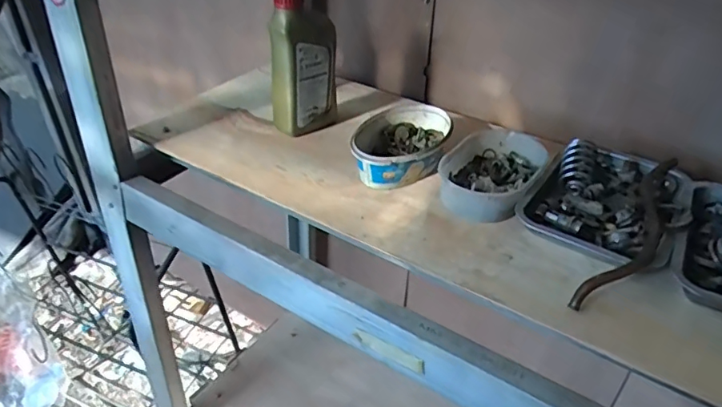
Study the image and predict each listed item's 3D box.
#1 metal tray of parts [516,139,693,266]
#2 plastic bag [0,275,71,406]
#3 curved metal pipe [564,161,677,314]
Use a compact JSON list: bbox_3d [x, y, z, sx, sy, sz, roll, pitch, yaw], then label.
[{"bbox_3d":[0.343,-0.008,0.738,0.185,0.048,0.227,26,44,32],"label":"metal tray of parts"},{"bbox_3d":[-0.909,0.403,1.376,0.297,0.302,0.242,29,45,34],"label":"plastic bag"},{"bbox_3d":[0.356,0.033,0.688,0.055,0.045,0.319,24,43,30],"label":"curved metal pipe"}]

